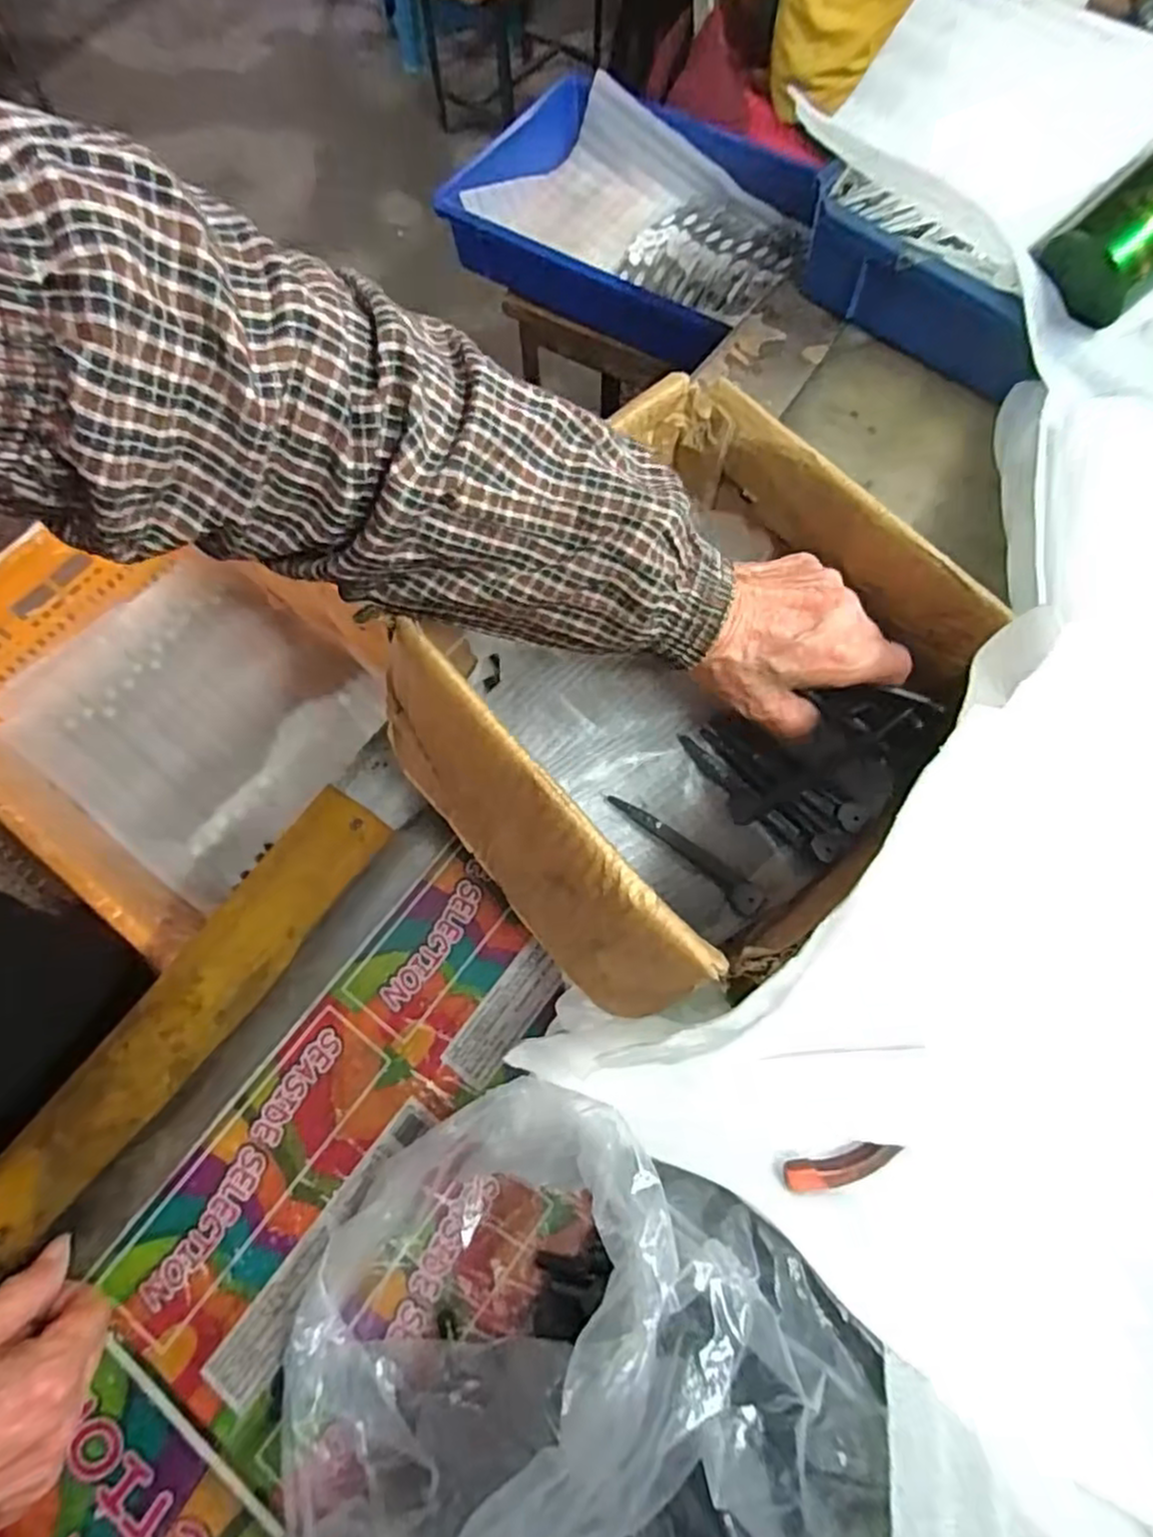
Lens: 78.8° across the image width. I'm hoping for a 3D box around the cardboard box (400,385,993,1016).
[{"bbox_3d":[0.043,-0.042,0.360,0.234,0.100,0.268,40,75,14],"label":"cardboard box"}]

